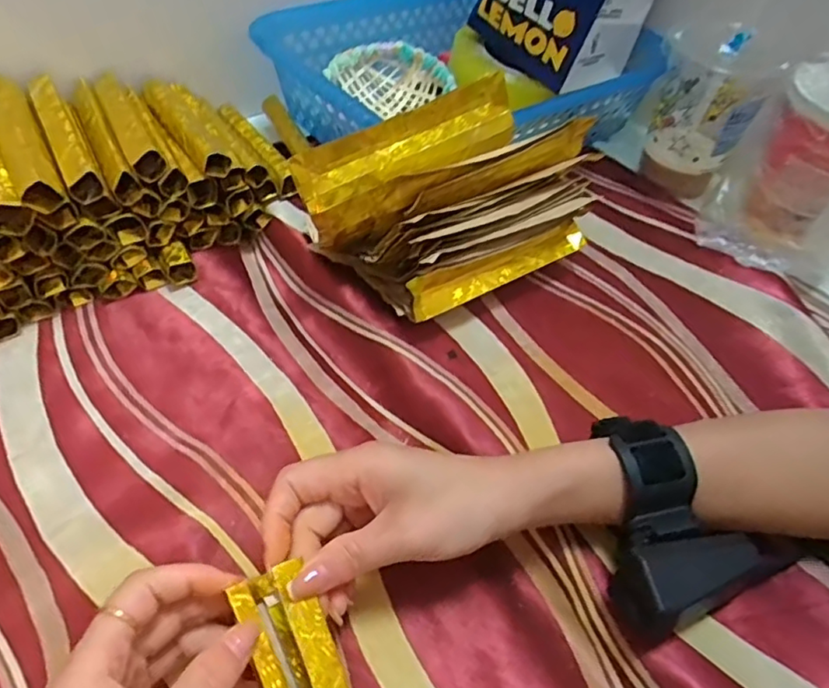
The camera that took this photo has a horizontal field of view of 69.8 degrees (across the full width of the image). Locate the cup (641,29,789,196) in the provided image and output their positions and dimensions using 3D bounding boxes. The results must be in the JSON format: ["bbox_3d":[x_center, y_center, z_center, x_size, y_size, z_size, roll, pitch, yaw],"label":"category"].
[{"bbox_3d":[0.236,-0.191,0.499,0.084,0.136,0.078,23,53,14],"label":"cup"}]

